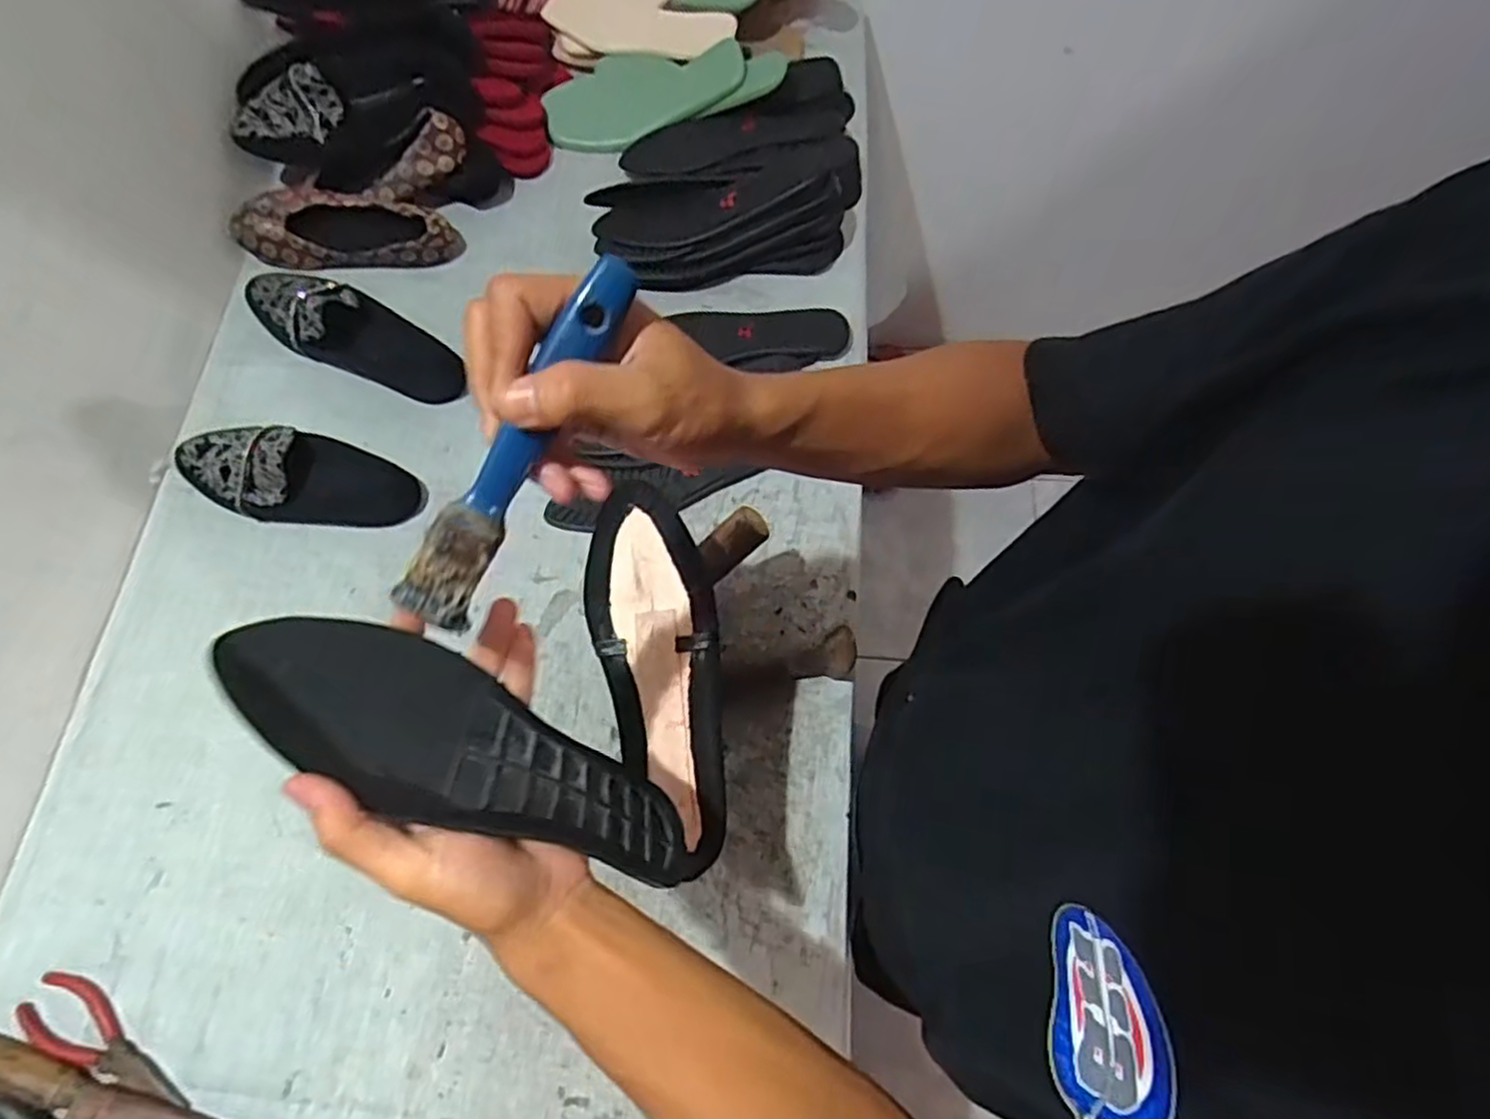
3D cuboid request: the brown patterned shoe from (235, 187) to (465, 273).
[{"bbox_3d":[-0.434,-0.356,0.804,0.233,0.058,0.072,-4,69,1],"label":"brown patterned shoe"}]

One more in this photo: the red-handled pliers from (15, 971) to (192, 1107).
[{"bbox_3d":[-0.485,0.368,0.560,0.154,0.013,0.041,29,73,13],"label":"red-handled pliers"}]

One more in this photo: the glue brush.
[{"bbox_3d":[-0.089,-0.044,0.287,0.025,0.017,0.158,35,100,14],"label":"glue brush"}]

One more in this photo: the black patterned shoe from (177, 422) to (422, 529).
[{"bbox_3d":[-0.429,-0.080,0.712,0.229,0.043,0.089,8,70,6],"label":"black patterned shoe"}]

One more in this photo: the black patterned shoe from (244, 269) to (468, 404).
[{"bbox_3d":[-0.404,-0.240,0.762,0.240,0.052,0.086,26,72,-2],"label":"black patterned shoe"}]

